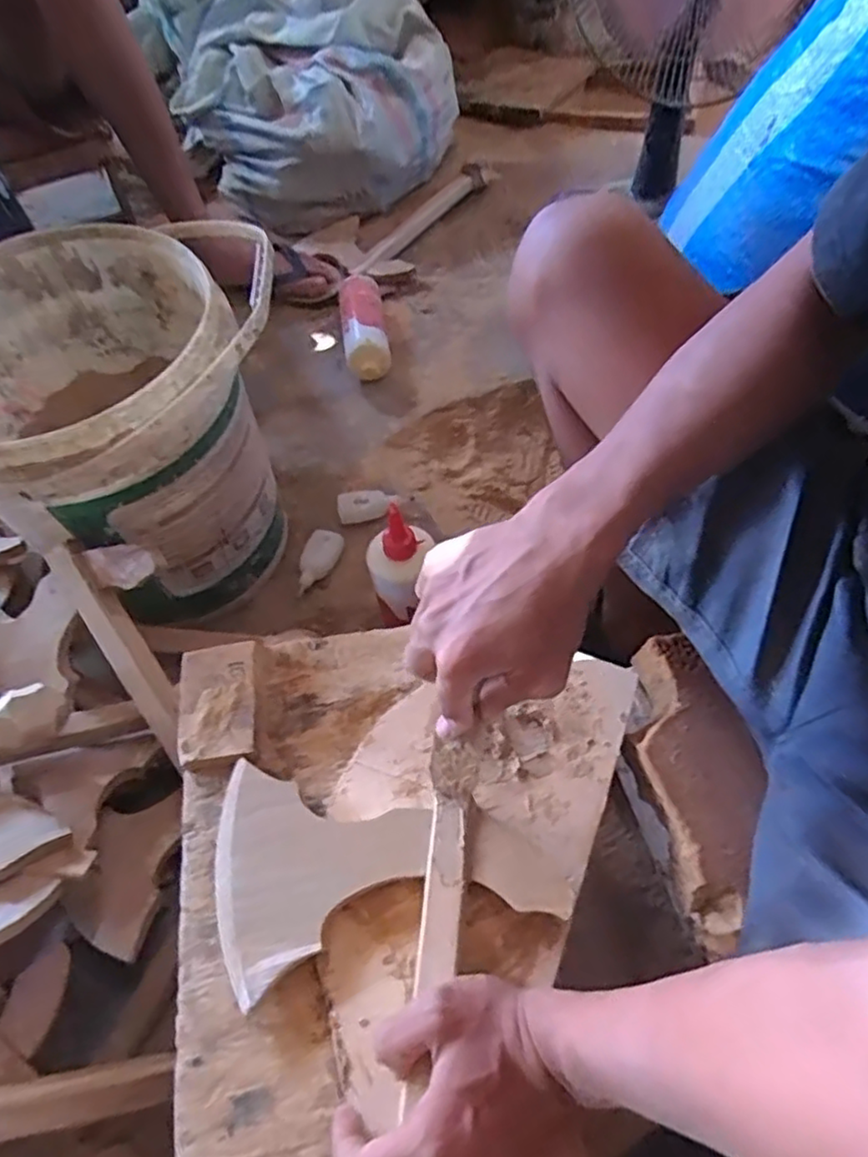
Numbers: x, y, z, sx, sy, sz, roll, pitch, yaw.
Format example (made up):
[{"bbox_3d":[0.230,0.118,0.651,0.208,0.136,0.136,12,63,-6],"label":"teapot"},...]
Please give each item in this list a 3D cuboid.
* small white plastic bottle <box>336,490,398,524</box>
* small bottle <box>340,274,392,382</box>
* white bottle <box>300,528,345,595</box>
[{"bbox_3d":[-0.085,-0.098,0.859,0.080,0.025,0.039,-16,60,-9],"label":"small white plastic bottle"},{"bbox_3d":[-0.109,-0.394,1.024,0.066,0.058,0.213,-9,57,-1],"label":"small bottle"},{"bbox_3d":[-0.144,-0.021,0.811,0.042,0.020,0.083,15,60,14],"label":"white bottle"}]

